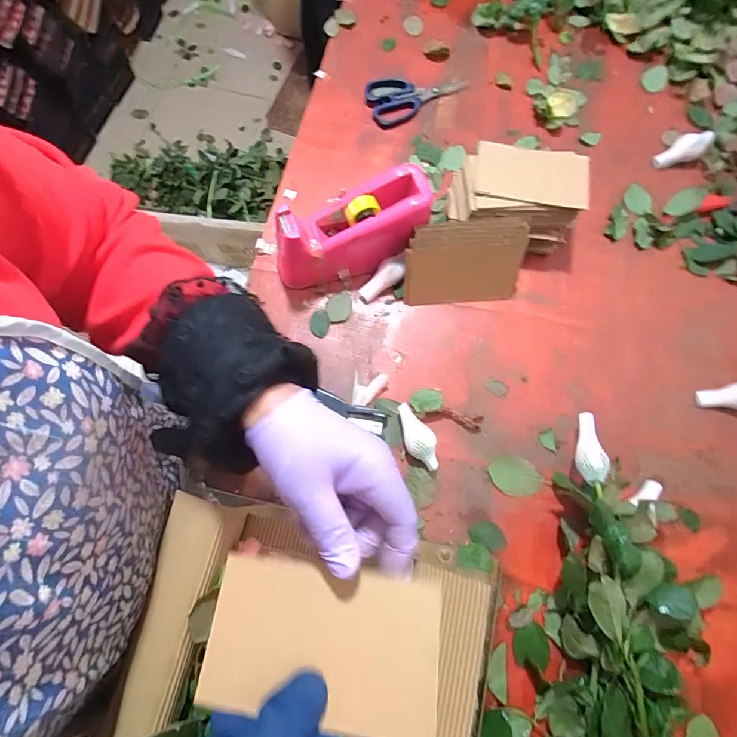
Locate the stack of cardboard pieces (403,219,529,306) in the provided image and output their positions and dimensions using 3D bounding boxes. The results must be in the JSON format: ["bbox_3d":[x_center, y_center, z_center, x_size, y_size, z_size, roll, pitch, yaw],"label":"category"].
[{"bbox_3d":[0.123,-0.133,0.545,0.151,0.105,0.032,-2,32,0],"label":"stack of cardboard pieces"}]

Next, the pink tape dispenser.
[{"bbox_3d":[-0.022,-0.174,0.543,0.195,0.102,0.079,-21,75,-6],"label":"pink tape dispenser"}]

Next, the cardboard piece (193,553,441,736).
[{"bbox_3d":[-0.029,0.160,0.247,0.137,0.007,0.078,2,62,12],"label":"cardboard piece"}]

